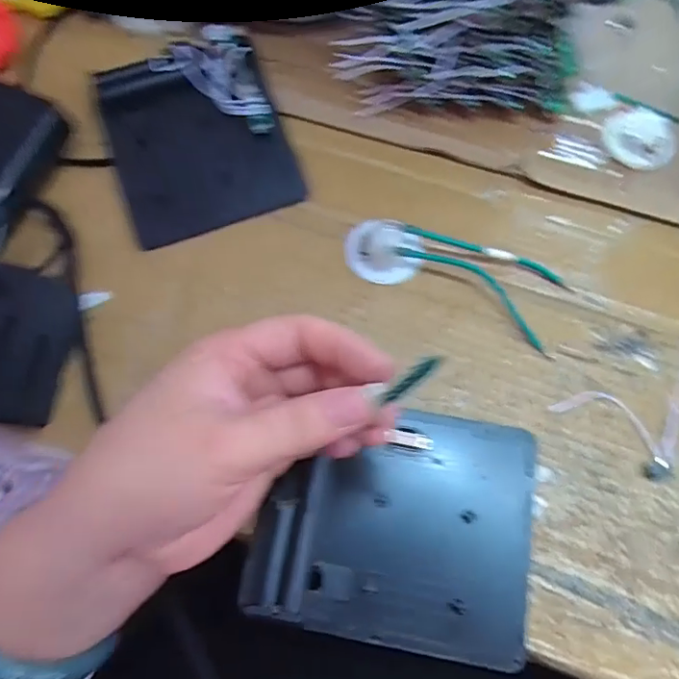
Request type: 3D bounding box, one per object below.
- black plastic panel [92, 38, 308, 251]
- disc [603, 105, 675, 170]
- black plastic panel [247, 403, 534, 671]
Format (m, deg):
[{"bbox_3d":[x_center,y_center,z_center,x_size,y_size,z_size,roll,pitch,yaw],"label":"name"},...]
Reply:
[{"bbox_3d":[-0.088,-0.125,0.337,0.105,0.023,0.114,-21,71,-6],"label":"black plastic panel"},{"bbox_3d":[0.187,-0.126,0.337,0.044,0.009,0.036,33,74,12],"label":"disc"},{"bbox_3d":[0.028,0.089,0.265,0.131,0.022,0.108,9,70,4],"label":"black plastic panel"}]

